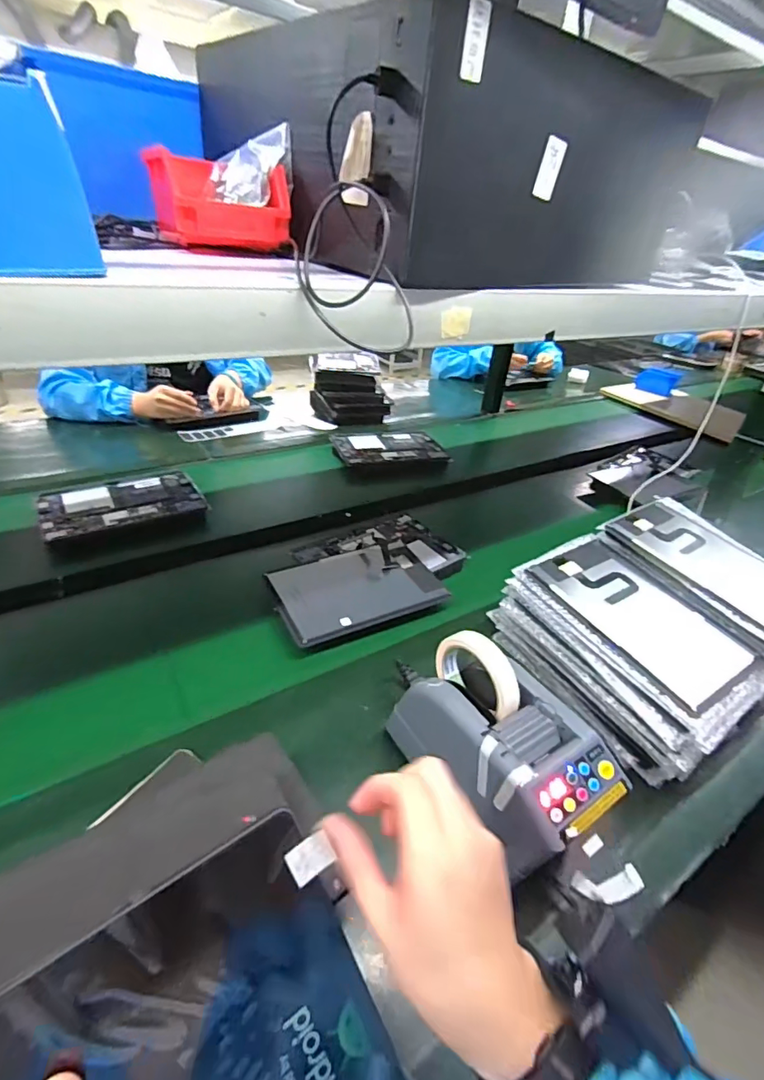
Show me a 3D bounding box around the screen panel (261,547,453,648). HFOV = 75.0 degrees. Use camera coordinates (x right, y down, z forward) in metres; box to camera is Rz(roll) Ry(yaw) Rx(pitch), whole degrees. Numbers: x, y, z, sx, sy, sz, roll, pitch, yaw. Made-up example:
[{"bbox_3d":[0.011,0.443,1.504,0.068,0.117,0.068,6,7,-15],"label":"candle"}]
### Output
[{"bbox_3d":[-0.041,0.076,0.757,0.245,0.021,0.161,-14,40,-28],"label":"screen panel"}]

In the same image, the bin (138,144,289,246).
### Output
[{"bbox_3d":[-0.161,-0.329,0.486,0.110,0.059,0.133,-13,40,-26],"label":"bin"}]

